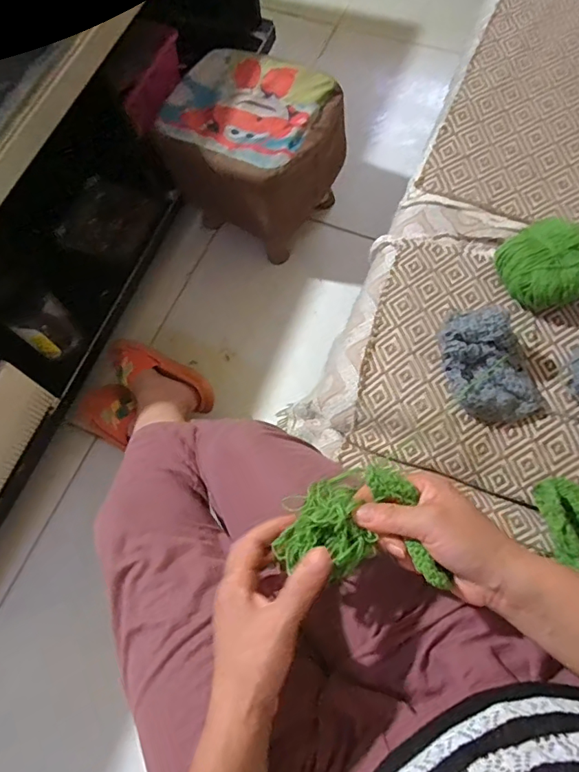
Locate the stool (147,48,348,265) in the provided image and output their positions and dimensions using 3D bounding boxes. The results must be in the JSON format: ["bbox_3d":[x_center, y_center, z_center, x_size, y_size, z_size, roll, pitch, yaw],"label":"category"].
[{"bbox_3d":[-0.068,-0.426,0.930,0.272,0.250,0.247,32,74,13],"label":"stool"}]

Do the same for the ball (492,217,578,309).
[{"bbox_3d":[0.266,-0.124,0.506,0.083,0.055,0.088,-1,69,2],"label":"ball"}]

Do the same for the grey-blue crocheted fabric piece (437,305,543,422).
[{"bbox_3d":[0.192,-0.019,0.477,0.079,0.060,0.122,-40,73,-11],"label":"grey-blue crocheted fabric piece"}]

